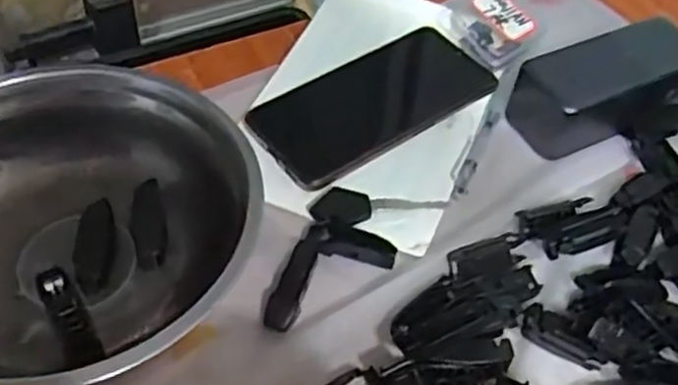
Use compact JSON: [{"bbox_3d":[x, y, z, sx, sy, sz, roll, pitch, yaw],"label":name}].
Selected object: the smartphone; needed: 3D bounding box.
[{"bbox_3d":[0.024,-0.062,0.498,0.165,0.009,0.080,-29,58,-24],"label":"smartphone"}]

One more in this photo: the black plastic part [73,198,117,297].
[{"bbox_3d":[-0.140,0.029,0.414,0.022,0.008,0.062,-3,51,-7],"label":"black plastic part"}]

